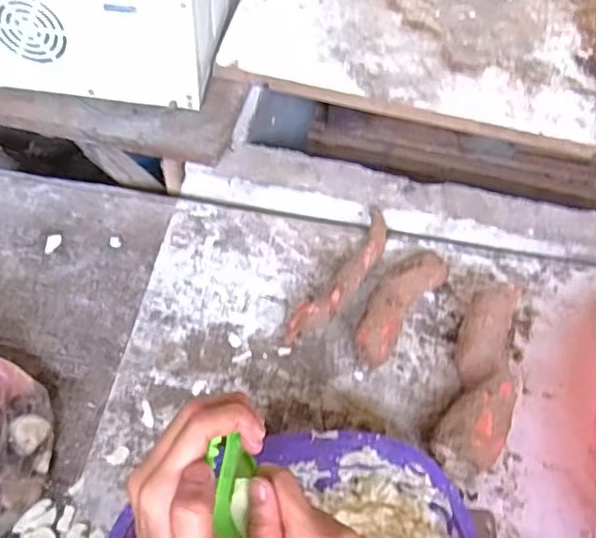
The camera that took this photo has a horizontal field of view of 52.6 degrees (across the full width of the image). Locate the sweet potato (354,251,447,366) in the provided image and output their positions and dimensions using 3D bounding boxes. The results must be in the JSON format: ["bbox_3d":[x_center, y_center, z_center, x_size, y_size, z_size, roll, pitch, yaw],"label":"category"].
[{"bbox_3d":[0.114,0.042,0.709,0.060,0.047,0.170,32,57,17],"label":"sweet potato"}]

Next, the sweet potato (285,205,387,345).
[{"bbox_3d":[0.059,0.003,0.730,0.042,0.029,0.228,29,57,16],"label":"sweet potato"}]

